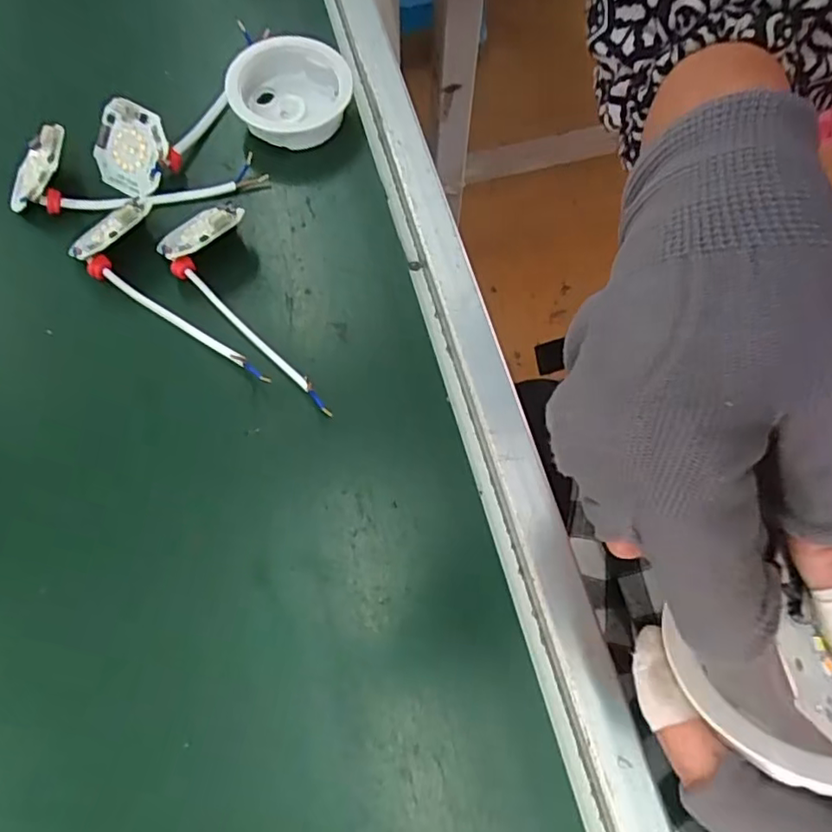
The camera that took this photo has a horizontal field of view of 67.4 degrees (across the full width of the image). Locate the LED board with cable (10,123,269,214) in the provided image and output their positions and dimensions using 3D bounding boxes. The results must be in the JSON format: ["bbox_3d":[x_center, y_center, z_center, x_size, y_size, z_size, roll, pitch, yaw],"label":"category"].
[{"bbox_3d":[-0.159,-0.138,0.350,0.139,0.028,0.039,0,69,-2],"label":"LED board with cable"}]

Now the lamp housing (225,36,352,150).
[{"bbox_3d":[-0.075,-0.193,0.372,0.068,0.026,0.059,-16,71,-8],"label":"lamp housing"}]

